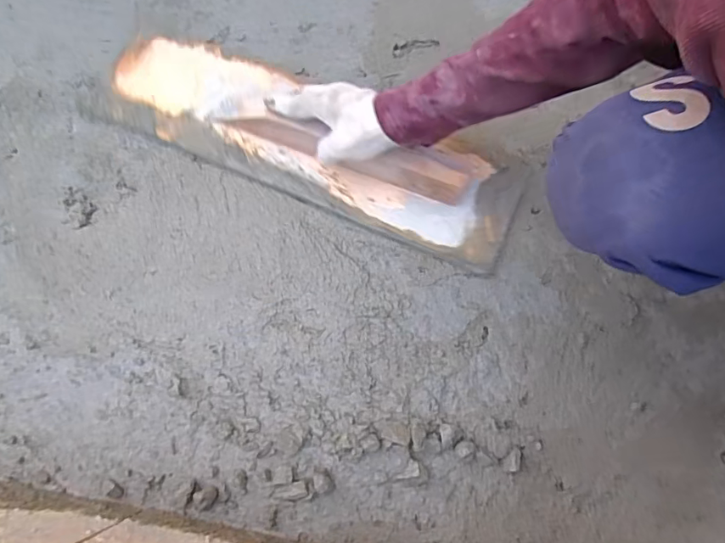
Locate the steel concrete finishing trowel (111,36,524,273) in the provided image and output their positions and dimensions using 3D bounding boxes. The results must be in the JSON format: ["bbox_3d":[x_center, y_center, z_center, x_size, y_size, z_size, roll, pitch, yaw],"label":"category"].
[{"bbox_3d":[-0.072,-0.178,0.583,0.553,0.065,0.152,25,76,8],"label":"steel concrete finishing trowel"}]

